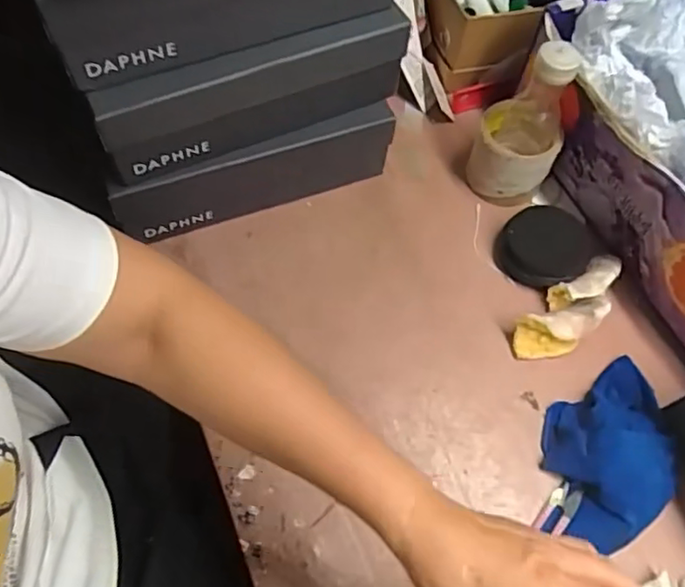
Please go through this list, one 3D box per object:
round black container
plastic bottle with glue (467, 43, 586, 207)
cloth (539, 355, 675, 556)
[{"bbox_3d":[0.220,-0.050,0.676,0.099,0.025,0.090,1,62,-2],"label":"round black container"},{"bbox_3d":[0.189,-0.176,0.651,0.088,0.177,0.071,25,63,10],"label":"plastic bottle with glue"},{"bbox_3d":[0.245,0.138,0.571,0.112,0.036,0.172,5,62,-1],"label":"cloth"}]

